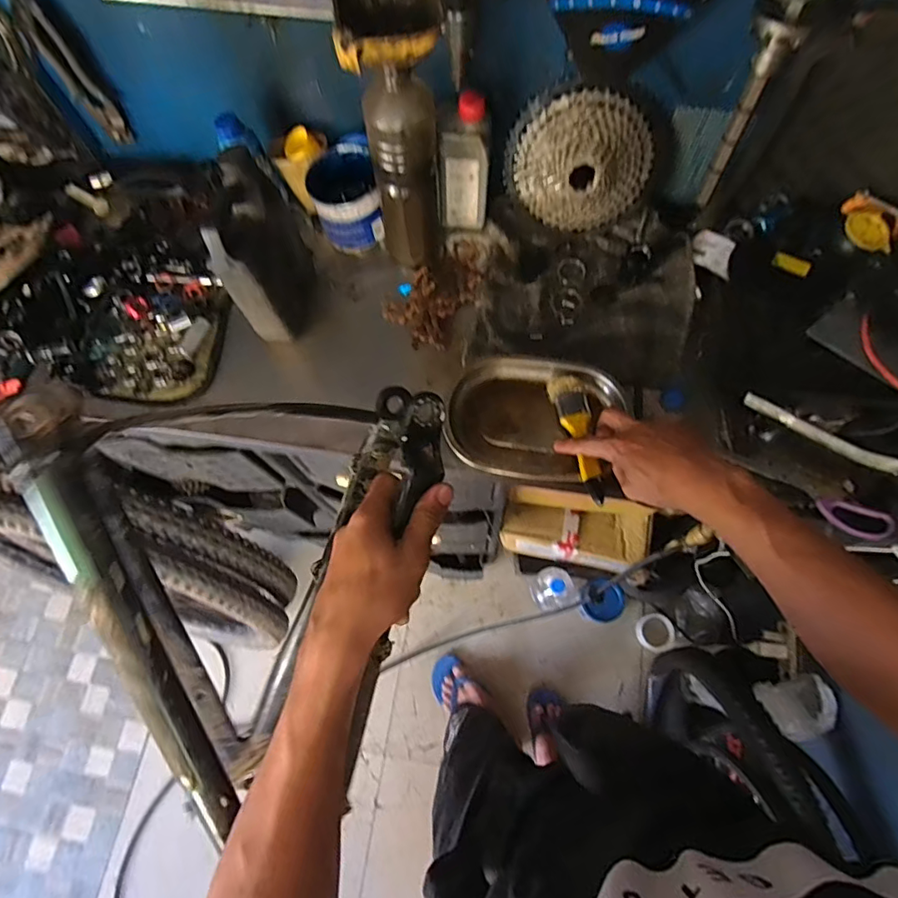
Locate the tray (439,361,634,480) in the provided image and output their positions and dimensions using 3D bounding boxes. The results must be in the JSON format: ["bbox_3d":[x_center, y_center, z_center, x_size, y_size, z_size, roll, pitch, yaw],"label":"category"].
[{"bbox_3d":[0.105,-0.037,0.637,0.212,0.039,0.154,12,71,7],"label":"tray"}]

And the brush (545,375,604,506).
[{"bbox_3d":[0.154,-0.014,0.609,0.042,0.018,0.165,-8,61,-3],"label":"brush"}]

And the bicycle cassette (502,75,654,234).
[{"bbox_3d":[0.164,-0.355,0.658,0.183,0.176,0.042,9,52,3],"label":"bicycle cassette"}]

